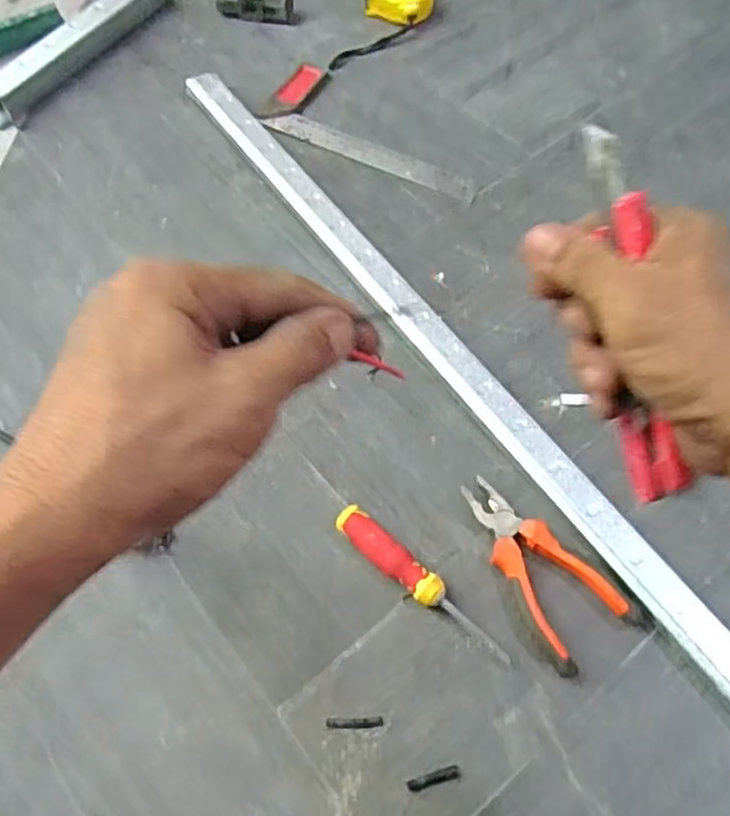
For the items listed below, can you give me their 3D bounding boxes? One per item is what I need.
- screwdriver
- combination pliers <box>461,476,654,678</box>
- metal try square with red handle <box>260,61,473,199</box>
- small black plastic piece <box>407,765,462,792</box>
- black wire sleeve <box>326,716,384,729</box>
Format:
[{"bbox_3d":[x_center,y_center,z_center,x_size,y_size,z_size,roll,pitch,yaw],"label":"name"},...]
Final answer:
[{"bbox_3d":[0.046,0.148,0.594,0.177,0.027,0.029,38,69,20],"label":"screwdriver"},{"bbox_3d":[0.144,0.135,0.601,0.084,0.025,0.174,-34,66,-15],"label":"combination pliers"},{"bbox_3d":[0.018,-0.355,0.888,0.294,0.012,0.136,22,65,13],"label":"metal try square with red handle"},{"bbox_3d":[0.052,0.280,0.534,0.041,0.004,0.009,-16,63,-7],"label":"small black plastic piece"},{"bbox_3d":[-0.008,0.248,0.557,0.044,0.004,0.009,-3,62,0],"label":"black wire sleeve"}]

